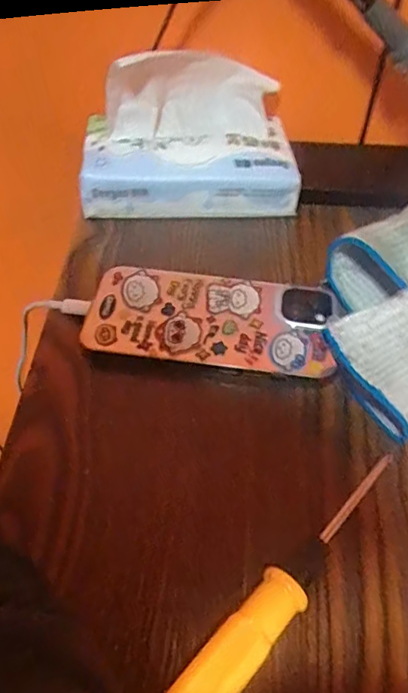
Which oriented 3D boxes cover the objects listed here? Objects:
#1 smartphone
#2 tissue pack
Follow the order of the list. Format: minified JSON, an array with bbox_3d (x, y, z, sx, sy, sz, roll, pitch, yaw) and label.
[{"bbox_3d":[0.005,-0.017,0.316,0.138,0.017,0.067,4,51,3],"label":"smartphone"},{"bbox_3d":[-0.013,-0.138,0.360,0.143,0.081,0.077,-9,51,-8],"label":"tissue pack"}]

